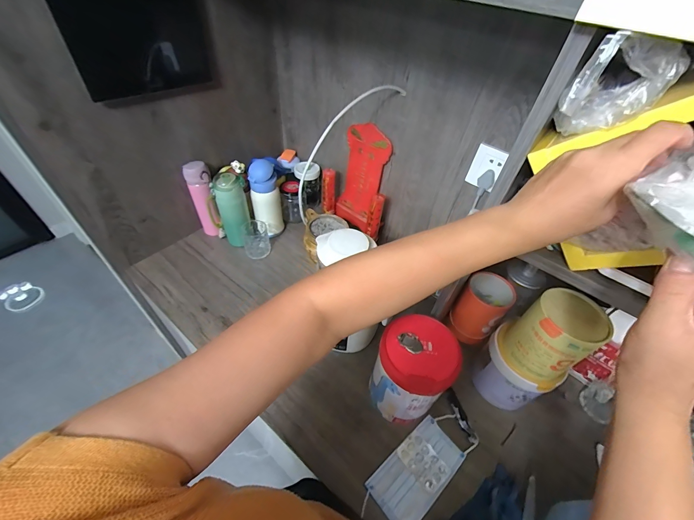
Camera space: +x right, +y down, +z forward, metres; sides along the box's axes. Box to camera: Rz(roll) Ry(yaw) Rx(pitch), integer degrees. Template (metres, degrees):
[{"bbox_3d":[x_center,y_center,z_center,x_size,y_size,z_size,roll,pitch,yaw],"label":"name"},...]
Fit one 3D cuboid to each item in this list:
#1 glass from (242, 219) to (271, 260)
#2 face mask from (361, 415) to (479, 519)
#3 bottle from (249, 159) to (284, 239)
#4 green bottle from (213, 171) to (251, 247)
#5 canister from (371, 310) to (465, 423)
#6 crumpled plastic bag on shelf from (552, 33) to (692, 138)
[{"bbox_3d":[-0.257,-0.058,0.854,0.071,0.083,0.076,-13,50,-16],"label":"glass"},{"bbox_3d":[0.128,0.364,0.528,0.207,0.014,0.091,-30,57,-29],"label":"face mask"},{"bbox_3d":[-0.223,-0.161,0.832,0.080,0.208,0.067,-9,49,-13],"label":"bottle"},{"bbox_3d":[-0.297,-0.124,0.802,0.077,0.204,0.064,-17,51,-19],"label":"green bottle"},{"bbox_3d":[0.112,0.209,0.543,0.125,0.191,0.127,30,52,21],"label":"canister"},{"bbox_3d":[0.211,-0.131,0.243,0.063,0.075,0.047,34,53,23],"label":"crumpled plastic bag on shelf"}]

